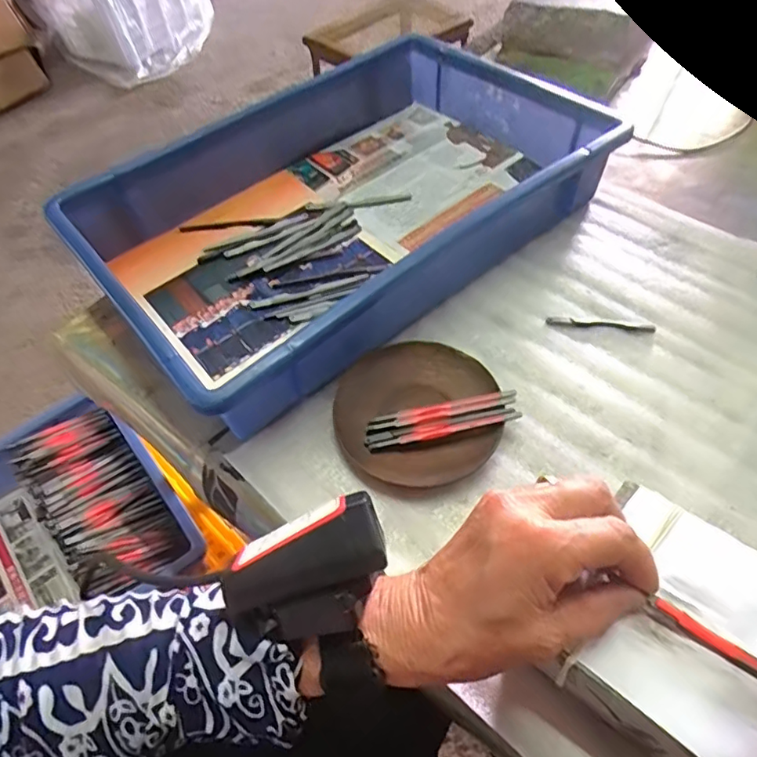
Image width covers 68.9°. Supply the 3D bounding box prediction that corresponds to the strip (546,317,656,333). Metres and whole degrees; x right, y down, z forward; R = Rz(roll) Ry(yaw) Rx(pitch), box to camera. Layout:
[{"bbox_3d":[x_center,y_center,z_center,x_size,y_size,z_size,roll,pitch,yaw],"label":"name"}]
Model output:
[{"bbox_3d":[0.172,-0.043,0.429,0.079,0.004,0.009,7,55,8],"label":"strip"}]

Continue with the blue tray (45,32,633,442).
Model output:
[{"bbox_3d":[-0.028,-0.158,0.476,0.413,0.071,0.268,-36,60,-21],"label":"blue tray"}]

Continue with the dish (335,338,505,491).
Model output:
[{"bbox_3d":[0.028,0.022,0.385,0.110,0.016,0.107,-2,54,2],"label":"dish"}]

